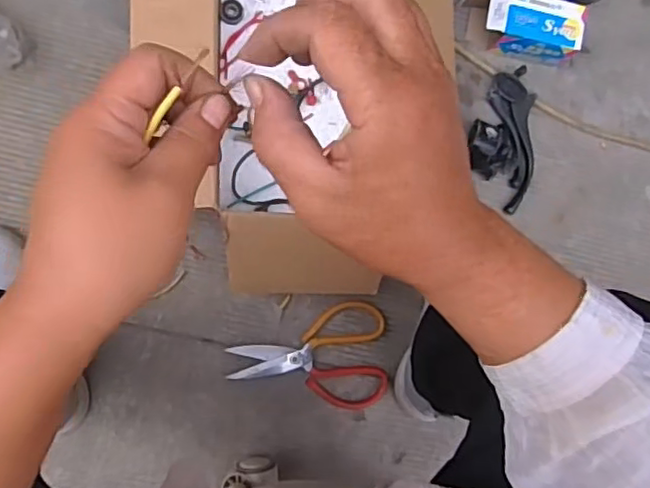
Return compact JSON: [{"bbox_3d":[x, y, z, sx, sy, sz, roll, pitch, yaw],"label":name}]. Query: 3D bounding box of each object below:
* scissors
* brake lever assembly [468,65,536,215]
[{"bbox_3d":[-0.019,0.143,0.794,0.194,0.014,0.133,1,90,-8],"label":"scissors"},{"bbox_3d":[0.235,-0.140,0.812,0.089,0.048,0.183,3,89,-8],"label":"brake lever assembly"}]

